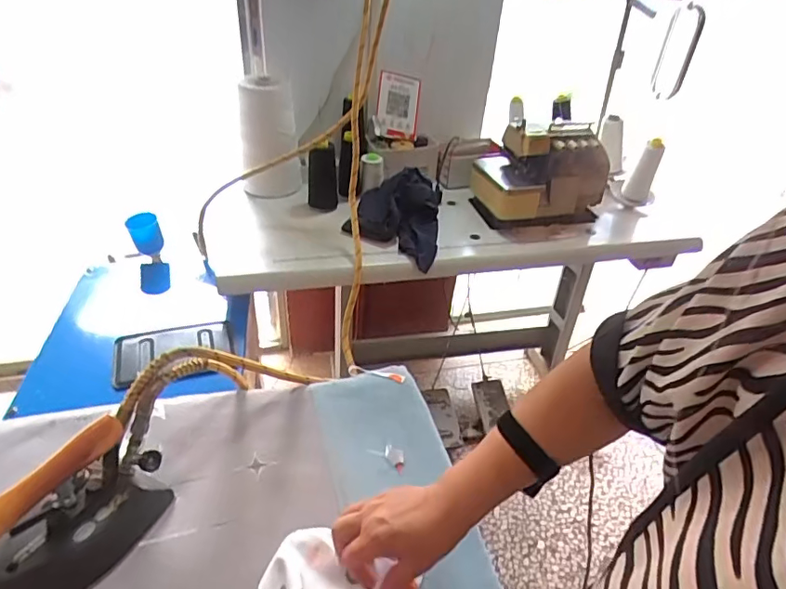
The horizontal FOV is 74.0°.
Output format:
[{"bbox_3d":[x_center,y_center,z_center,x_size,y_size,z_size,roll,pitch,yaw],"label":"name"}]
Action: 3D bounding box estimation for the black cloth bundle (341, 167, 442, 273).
[{"bbox_3d":[0.021,-0.226,1.386,0.224,0.091,0.362,10,36,8],"label":"black cloth bundle"}]

